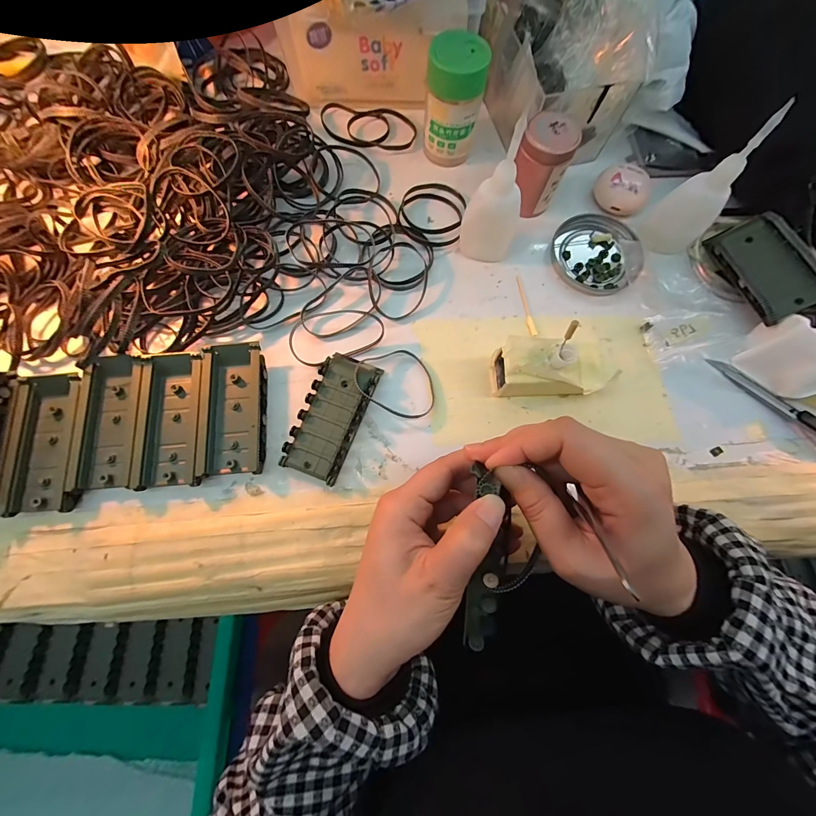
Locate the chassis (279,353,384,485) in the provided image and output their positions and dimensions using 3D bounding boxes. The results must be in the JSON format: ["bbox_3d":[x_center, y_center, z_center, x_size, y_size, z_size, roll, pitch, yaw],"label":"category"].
[{"bbox_3d":[-0.056,0.005,0.270,0.044,0.017,0.095,20,76,3],"label":"chassis"}]

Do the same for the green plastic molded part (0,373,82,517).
[{"bbox_3d":[-0.260,0.025,0.257,0.044,0.013,0.096,-8,76,-4],"label":"green plastic molded part"}]

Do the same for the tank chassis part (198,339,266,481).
[{"bbox_3d":[-0.131,0.000,0.268,0.044,0.015,0.096,-5,76,-3],"label":"tank chassis part"}]

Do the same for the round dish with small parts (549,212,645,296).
[{"bbox_3d":[0.170,-0.138,0.320,0.077,0.012,0.077,0,76,-2],"label":"round dish with small parts"}]

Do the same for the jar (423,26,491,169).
[{"bbox_3d":[0.039,-0.263,0.310,0.047,0.078,0.042,10,76,1],"label":"jar"}]

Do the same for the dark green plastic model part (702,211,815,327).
[{"bbox_3d":[0.295,-0.118,0.295,0.044,0.020,0.095,-30,63,31],"label":"dark green plastic model part"}]

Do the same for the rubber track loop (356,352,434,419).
[{"bbox_3d":[-0.009,-0.019,0.277,0.058,0.019,0.059,0,76,-2],"label":"rubber track loop"}]

